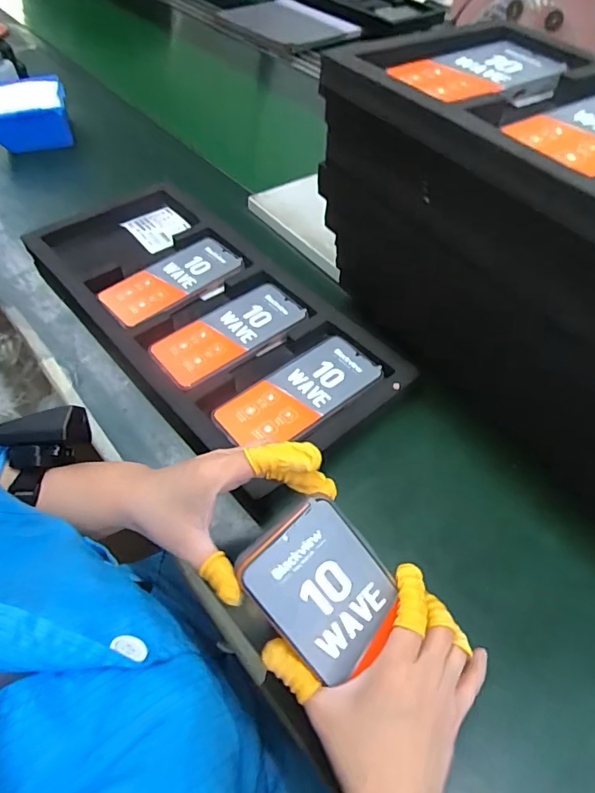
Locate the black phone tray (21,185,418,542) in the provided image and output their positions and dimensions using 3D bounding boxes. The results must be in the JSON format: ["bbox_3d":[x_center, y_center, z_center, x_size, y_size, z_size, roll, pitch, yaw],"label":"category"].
[{"bbox_3d":[-0.113,-0.102,0.556,0.220,0.022,0.484,-34,62,-26],"label":"black phone tray"}]

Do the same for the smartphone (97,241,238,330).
[{"bbox_3d":[-0.155,-0.145,0.595,0.171,0.014,0.069,-33,61,-25],"label":"smartphone"}]

